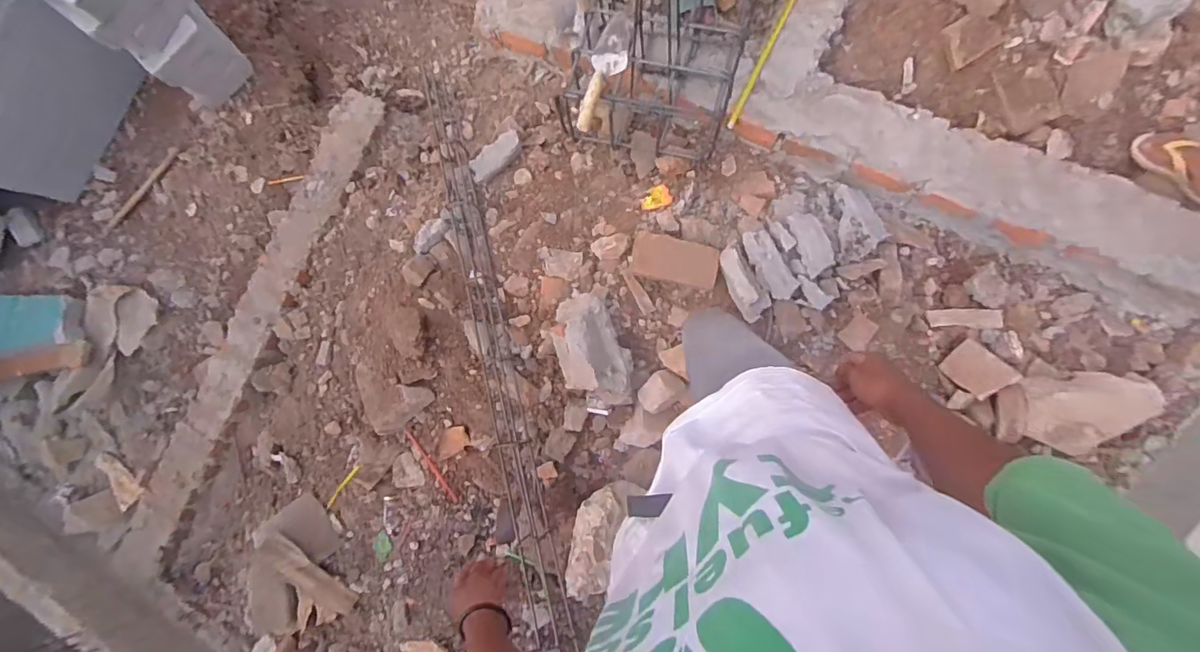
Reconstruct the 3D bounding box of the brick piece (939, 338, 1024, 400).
[{"bbox_3d":[0.897,0.107,1.196,0.129,0.021,0.102,51,123,29],"label":"brick piece"}]

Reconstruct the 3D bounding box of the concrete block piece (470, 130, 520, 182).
[{"bbox_3d":[-0.280,-0.456,1.352,0.165,0.031,0.070,-40,83,7],"label":"concrete block piece"}]

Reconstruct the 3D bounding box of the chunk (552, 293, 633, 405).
[{"bbox_3d":[-0.020,0.058,1.281,0.168,0.127,0.291,-16,81,8],"label":"chunk"}]

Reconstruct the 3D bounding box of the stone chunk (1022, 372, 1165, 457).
[{"bbox_3d":[1.129,0.199,1.149,0.281,0.069,0.180,-6,82,9],"label":"stone chunk"}]

